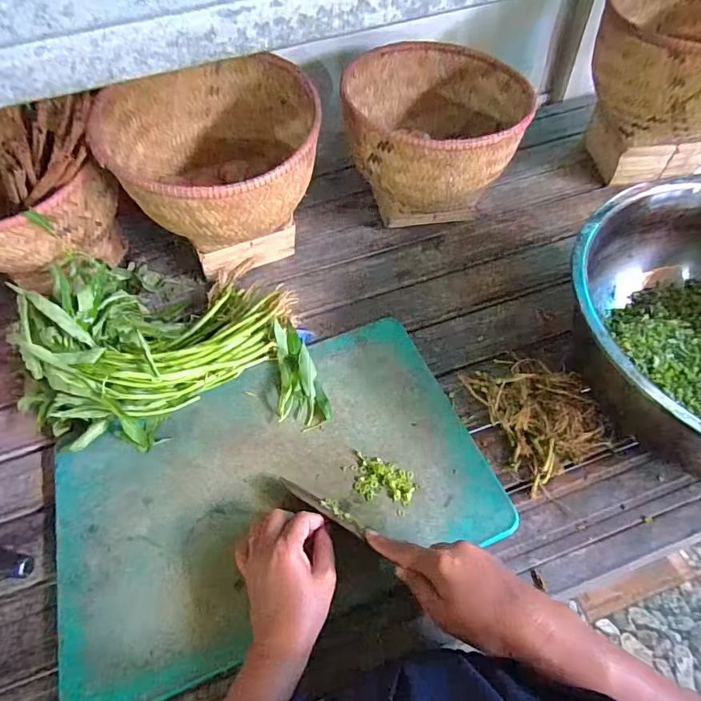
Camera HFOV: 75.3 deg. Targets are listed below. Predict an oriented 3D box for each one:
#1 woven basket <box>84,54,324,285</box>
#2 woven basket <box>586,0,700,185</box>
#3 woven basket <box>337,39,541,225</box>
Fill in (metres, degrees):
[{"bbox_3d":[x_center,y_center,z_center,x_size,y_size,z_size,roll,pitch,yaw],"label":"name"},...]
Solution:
[{"bbox_3d":[-0.167,-0.233,0.624,0.252,0.209,0.263,-4,55,2],"label":"woven basket"},{"bbox_3d":[0.479,-0.385,0.681,0.233,0.236,0.240,22,59,19],"label":"woven basket"},{"bbox_3d":[0.125,-0.312,0.694,0.243,0.181,0.272,-5,55,1],"label":"woven basket"}]

